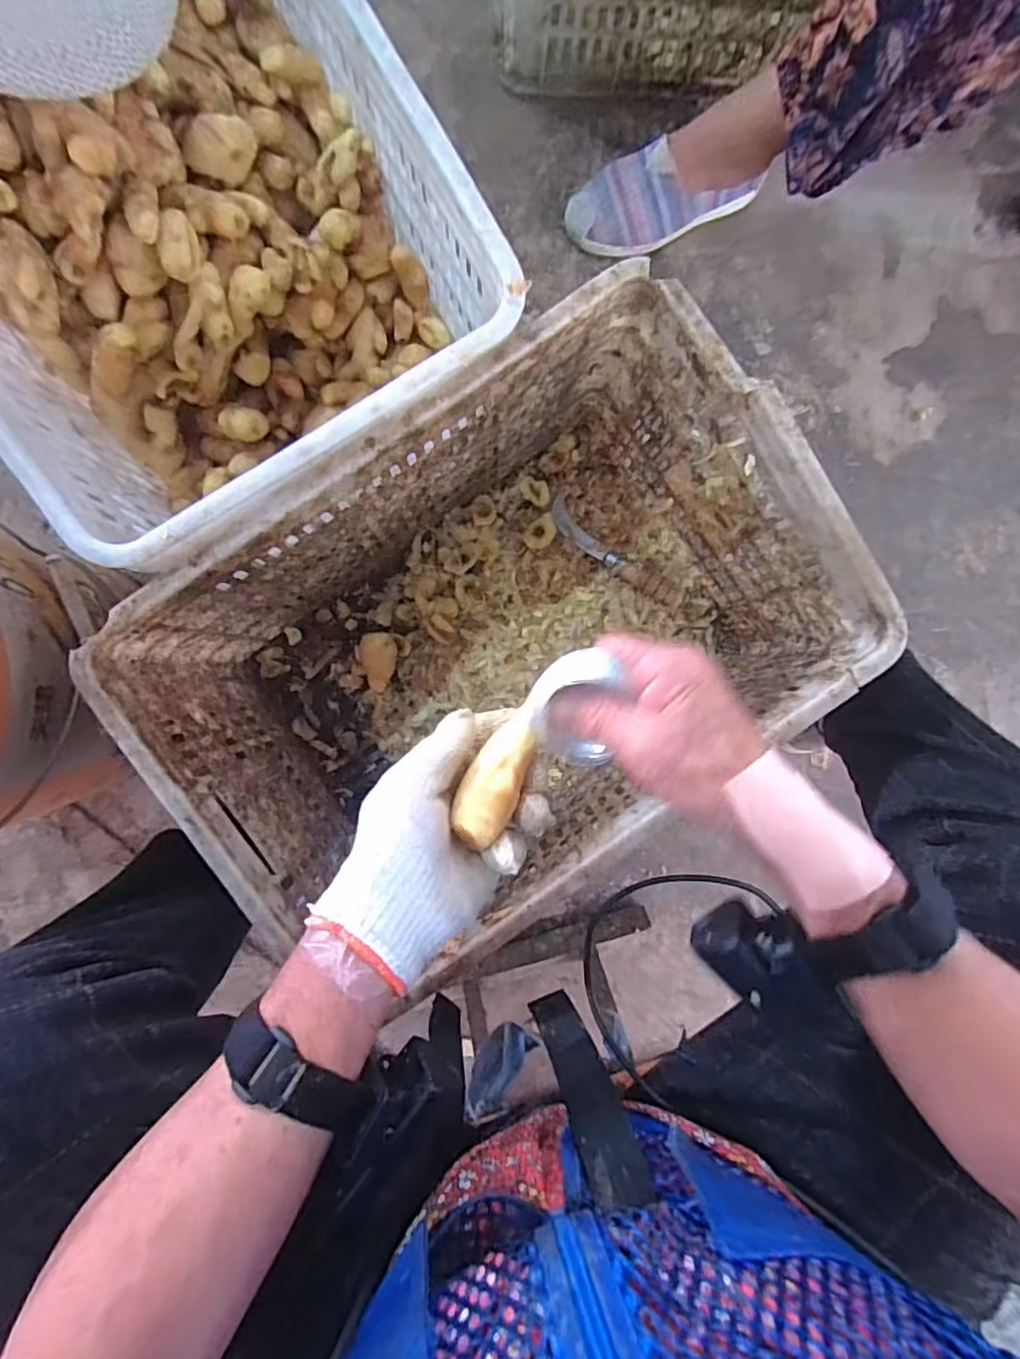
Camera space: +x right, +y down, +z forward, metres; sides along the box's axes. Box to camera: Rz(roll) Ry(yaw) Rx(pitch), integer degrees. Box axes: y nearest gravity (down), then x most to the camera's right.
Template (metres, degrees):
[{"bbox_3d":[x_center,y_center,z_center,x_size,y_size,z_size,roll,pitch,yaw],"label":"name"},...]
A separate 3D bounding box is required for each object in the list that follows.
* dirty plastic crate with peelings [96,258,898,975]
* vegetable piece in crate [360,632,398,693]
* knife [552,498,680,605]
[{"bbox_3d":[-0.010,-0.035,0.546,0.507,0.264,0.333,-33,94,0],"label":"dirty plastic crate with peelings"},{"bbox_3d":[-0.146,-0.020,0.653,0.037,0.020,0.064,-1,92,-4],"label":"vegetable piece in crate"},{"bbox_3d":[0.113,-0.138,0.650,0.170,0.022,0.028,39,91,13],"label":"knife"}]

